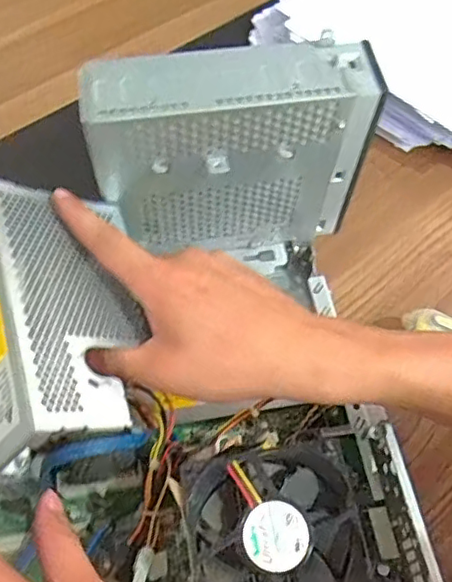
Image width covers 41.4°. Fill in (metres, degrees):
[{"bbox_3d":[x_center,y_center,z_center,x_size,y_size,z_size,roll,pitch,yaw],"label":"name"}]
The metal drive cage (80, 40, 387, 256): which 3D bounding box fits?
[{"bbox_3d":[0.001,-0.082,0.386,0.160,0.141,0.045,-10,61,-8],"label":"metal drive cage"}]

